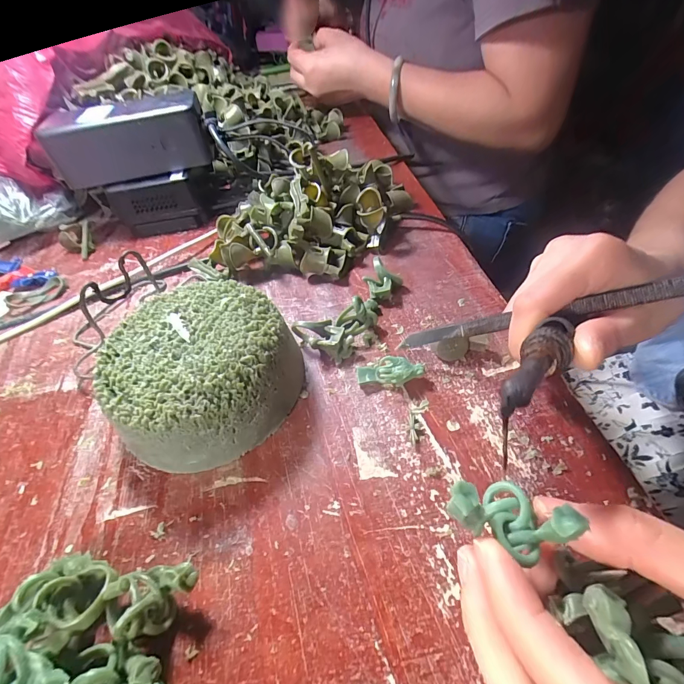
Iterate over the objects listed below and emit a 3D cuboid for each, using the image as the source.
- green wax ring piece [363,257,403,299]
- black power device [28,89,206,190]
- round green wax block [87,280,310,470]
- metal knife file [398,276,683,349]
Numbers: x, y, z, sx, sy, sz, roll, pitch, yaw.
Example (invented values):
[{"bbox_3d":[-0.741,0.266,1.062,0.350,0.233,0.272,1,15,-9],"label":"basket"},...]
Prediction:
[{"bbox_3d":[0.028,-0.044,0.262,0.023,0.019,0.026,27,57,27],"label":"green wax ring piece"},{"bbox_3d":[-0.186,-0.177,0.312,0.129,0.054,0.043,-11,48,-3],"label":"black power device"},{"bbox_3d":[-0.079,0.014,0.205,0.096,0.047,0.097,-3,49,4],"label":"round green wax block"},{"bbox_3d":[0.108,-0.015,0.184,0.160,0.009,0.007,-12,45,22],"label":"metal knife file"}]

